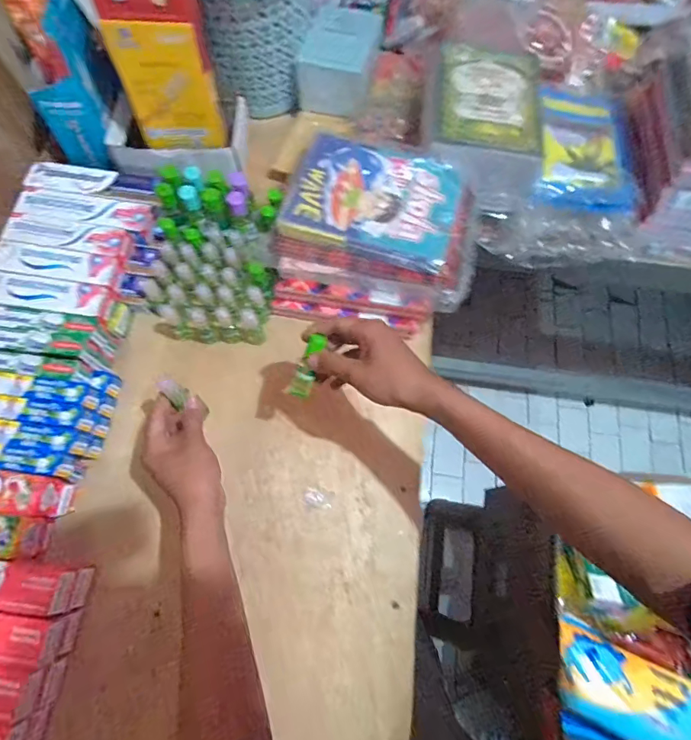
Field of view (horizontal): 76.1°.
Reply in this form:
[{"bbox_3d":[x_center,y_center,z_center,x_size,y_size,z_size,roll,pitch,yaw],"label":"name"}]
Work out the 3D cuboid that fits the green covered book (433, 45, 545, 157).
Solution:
[{"bbox_3d":[0.201,-0.385,0.617,0.143,0.013,0.185,6,71,1],"label":"green covered book"}]

